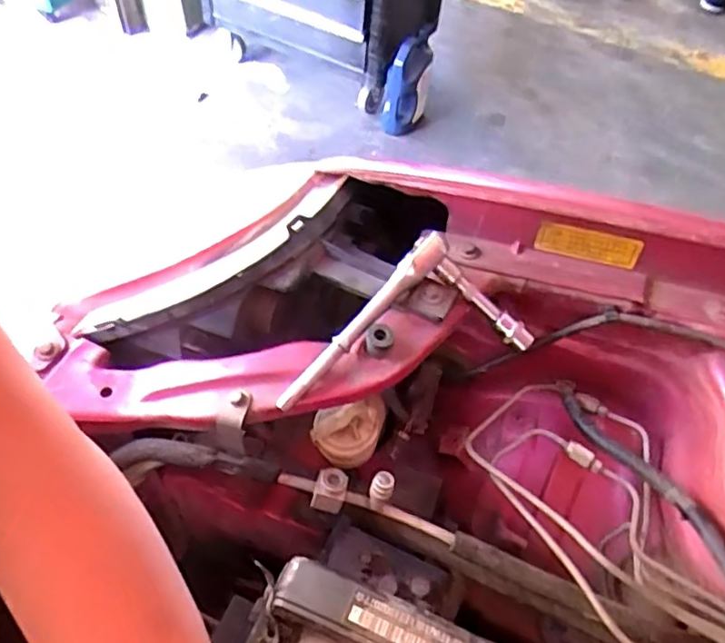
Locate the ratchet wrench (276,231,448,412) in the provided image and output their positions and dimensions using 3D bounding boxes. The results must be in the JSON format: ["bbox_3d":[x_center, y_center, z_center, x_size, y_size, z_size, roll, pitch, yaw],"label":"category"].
[{"bbox_3d":[0.002,0.001,0.451,0.022,0.027,0.170,38,76,21],"label":"ratchet wrench"}]

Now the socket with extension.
[{"bbox_3d":[0.094,-0.013,0.473,0.093,0.017,0.014,41,59,-4],"label":"socket with extension"}]

